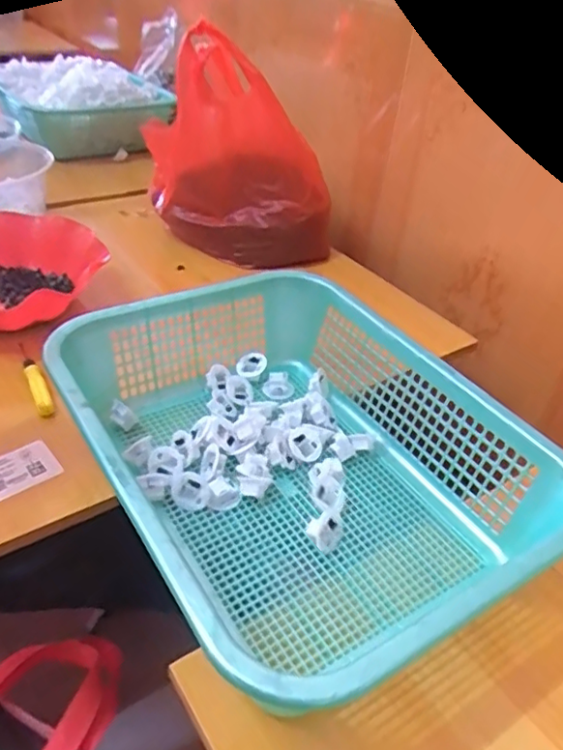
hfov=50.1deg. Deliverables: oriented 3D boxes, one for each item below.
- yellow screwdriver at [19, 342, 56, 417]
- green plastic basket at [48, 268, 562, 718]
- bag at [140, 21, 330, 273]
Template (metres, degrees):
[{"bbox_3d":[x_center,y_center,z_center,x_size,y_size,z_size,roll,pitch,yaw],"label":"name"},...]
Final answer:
[{"bbox_3d":[-0.252,0.003,0.617,0.017,0.013,0.098,-18,56,-26],"label":"yellow screwdriver"},{"bbox_3d":[0.006,0.066,0.495,0.286,0.110,0.381,-19,44,-27],"label":"green plastic basket"},{"bbox_3d":[-0.054,-0.302,0.843,0.243,0.258,0.136,-7,39,-14],"label":"bag"}]

